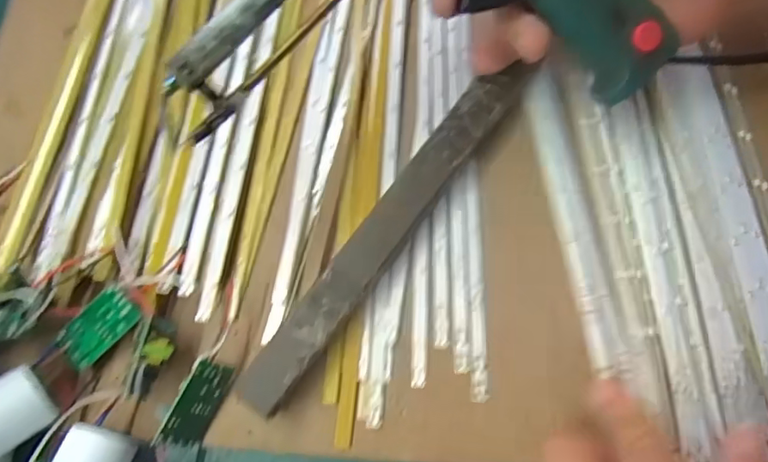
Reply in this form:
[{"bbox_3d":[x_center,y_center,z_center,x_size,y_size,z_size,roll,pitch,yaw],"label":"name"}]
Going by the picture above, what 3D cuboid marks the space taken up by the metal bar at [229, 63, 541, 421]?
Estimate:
[{"bbox_3d":[0.003,-0.004,0.244,0.020,0.005,0.191,34,77,17],"label":"metal bar"}]

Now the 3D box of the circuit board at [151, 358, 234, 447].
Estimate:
[{"bbox_3d":[-0.080,0.074,0.231,0.004,0.021,0.037,19,77,43],"label":"circuit board"}]

